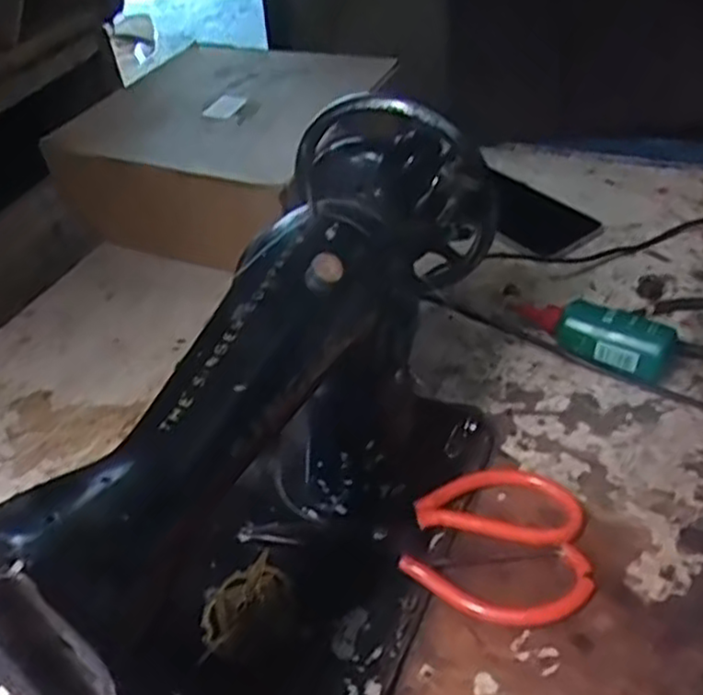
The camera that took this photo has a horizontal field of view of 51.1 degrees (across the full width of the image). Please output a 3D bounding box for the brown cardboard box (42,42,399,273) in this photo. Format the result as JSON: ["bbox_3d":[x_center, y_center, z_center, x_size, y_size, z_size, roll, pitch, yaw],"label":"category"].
[{"bbox_3d":[-0.115,-0.187,0.711,0.238,0.105,0.224,15,46,23],"label":"brown cardboard box"}]

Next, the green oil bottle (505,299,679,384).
[{"bbox_3d":[0.169,-0.012,0.532,0.116,0.045,0.034,21,49,27],"label":"green oil bottle"}]

